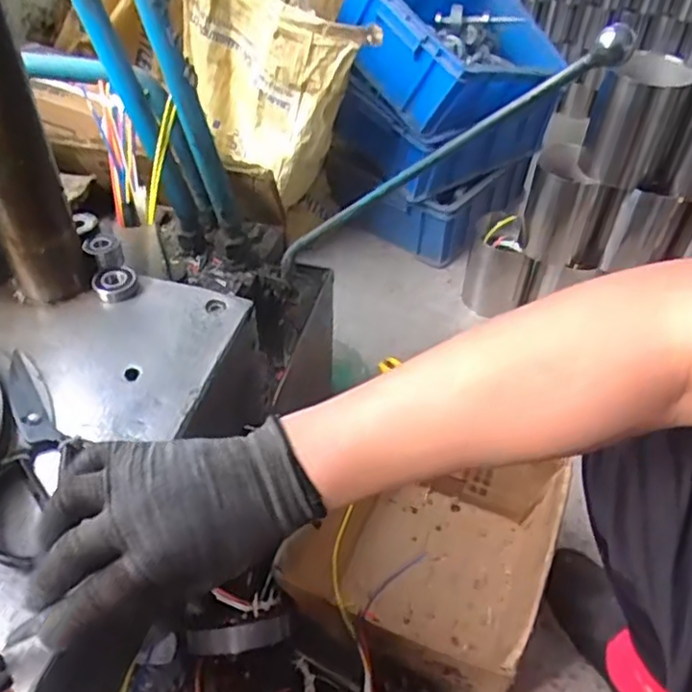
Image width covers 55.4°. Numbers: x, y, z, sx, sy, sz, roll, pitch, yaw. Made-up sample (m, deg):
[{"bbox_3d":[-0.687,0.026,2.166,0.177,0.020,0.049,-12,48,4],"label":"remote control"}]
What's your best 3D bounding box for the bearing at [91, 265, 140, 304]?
[{"bbox_3d":[-0.217,-0.058,0.620,0.040,0.017,0.040,-16,48,-17],"label":"bearing"}]

